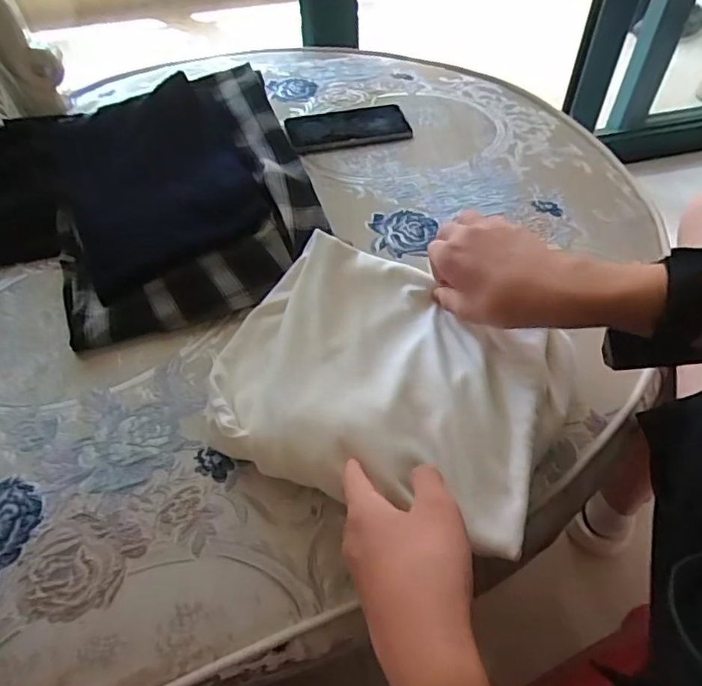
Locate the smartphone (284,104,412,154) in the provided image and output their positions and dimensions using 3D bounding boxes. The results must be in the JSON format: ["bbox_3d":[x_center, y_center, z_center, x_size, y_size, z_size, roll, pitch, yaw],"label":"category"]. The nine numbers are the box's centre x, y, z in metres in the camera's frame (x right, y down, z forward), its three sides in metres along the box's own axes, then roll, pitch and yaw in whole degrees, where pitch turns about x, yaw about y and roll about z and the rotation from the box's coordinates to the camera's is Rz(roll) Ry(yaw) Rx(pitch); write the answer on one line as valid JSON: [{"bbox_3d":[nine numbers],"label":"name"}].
[{"bbox_3d":[-0.005,-0.276,0.691,0.153,0.008,0.082,-11,53,-8],"label":"smartphone"}]

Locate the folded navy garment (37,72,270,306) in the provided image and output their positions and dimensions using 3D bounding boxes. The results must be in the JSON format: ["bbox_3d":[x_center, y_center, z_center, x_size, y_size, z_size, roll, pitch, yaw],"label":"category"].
[{"bbox_3d":[-0.206,-0.176,0.566,0.194,0.041,0.240,-28,71,-4],"label":"folded navy garment"}]

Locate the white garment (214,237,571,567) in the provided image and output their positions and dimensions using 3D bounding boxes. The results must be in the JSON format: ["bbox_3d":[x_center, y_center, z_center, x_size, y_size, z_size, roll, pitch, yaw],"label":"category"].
[{"bbox_3d":[0.030,0.021,0.432,0.258,0.034,0.214,21,55,17],"label":"white garment"}]

